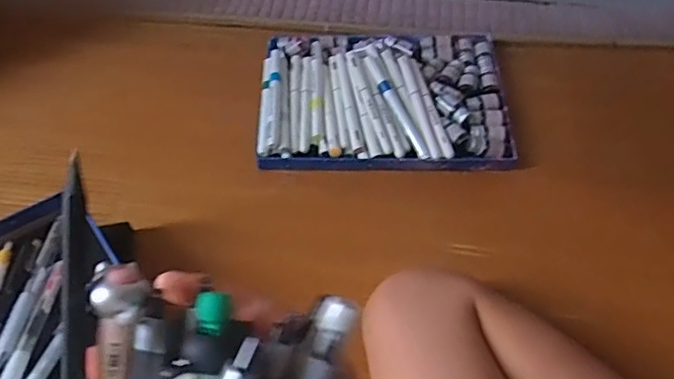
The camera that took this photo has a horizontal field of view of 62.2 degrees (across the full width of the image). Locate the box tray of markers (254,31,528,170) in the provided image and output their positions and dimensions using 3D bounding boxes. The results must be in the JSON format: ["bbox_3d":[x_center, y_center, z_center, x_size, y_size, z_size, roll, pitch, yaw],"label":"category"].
[{"bbox_3d":[0.053,-0.107,0.632,0.270,0.046,0.186,1,52,1],"label":"box tray of markers"}]

